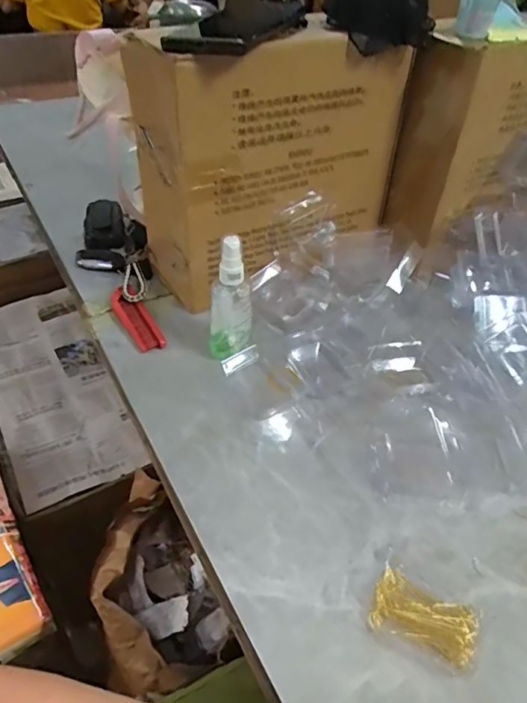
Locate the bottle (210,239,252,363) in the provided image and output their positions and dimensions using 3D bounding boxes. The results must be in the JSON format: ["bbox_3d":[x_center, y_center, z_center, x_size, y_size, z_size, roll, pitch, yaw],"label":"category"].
[{"bbox_3d":[-0.032,-0.051,0.503,0.041,0.131,0.033,2,43,-4],"label":"bottle"}]

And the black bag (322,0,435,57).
[{"bbox_3d":[0.114,-0.333,0.492,0.108,0.065,0.041,7,42,3],"label":"black bag"}]

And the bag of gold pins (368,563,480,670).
[{"bbox_3d":[0.111,0.182,0.350,0.067,0.012,0.043,21,45,16],"label":"bag of gold pins"}]

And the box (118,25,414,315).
[{"bbox_3d":[0.005,-0.216,0.593,0.276,0.267,0.110,-20,49,-25],"label":"box"}]

